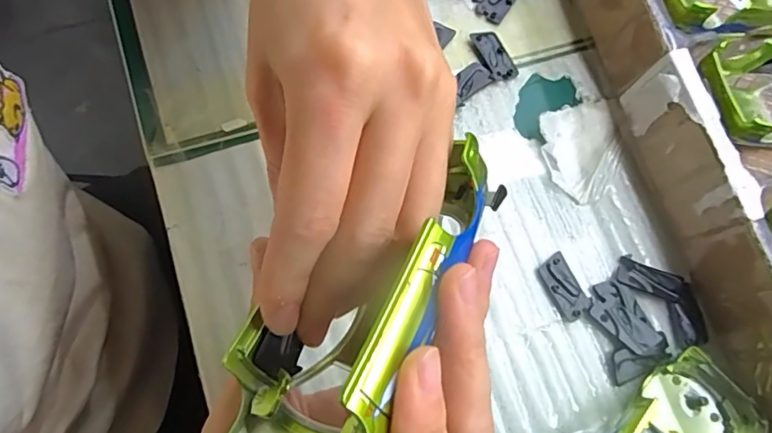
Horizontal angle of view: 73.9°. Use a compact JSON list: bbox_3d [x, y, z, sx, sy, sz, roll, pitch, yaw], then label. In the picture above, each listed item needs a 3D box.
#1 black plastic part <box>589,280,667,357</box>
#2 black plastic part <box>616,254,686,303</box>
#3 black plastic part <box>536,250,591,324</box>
[{"bbox_3d":[0.123,0.053,0.262,0.042,0.006,0.023,44,76,7],"label":"black plastic part"},{"bbox_3d":[0.140,0.034,0.272,0.035,0.004,0.017,22,74,1],"label":"black plastic part"},{"bbox_3d":[0.093,0.036,0.267,0.019,0.004,0.033,-26,79,-11],"label":"black plastic part"}]

